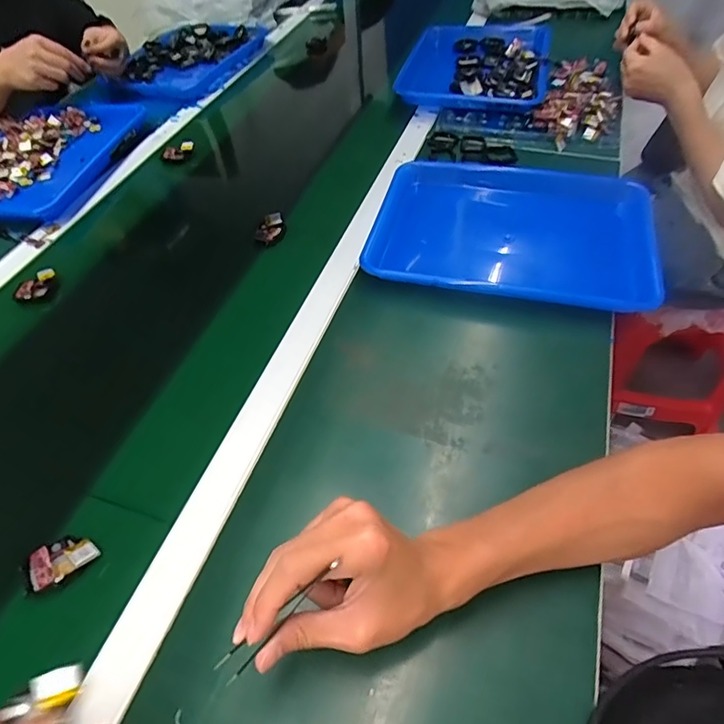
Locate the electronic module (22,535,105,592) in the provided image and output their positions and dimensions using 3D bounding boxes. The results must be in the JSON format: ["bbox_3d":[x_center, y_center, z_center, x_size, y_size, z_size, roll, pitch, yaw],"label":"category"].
[{"bbox_3d":[-0.248,0.162,0.409,0.054,0.010,0.037,-34,56,-21],"label":"electronic module"}]

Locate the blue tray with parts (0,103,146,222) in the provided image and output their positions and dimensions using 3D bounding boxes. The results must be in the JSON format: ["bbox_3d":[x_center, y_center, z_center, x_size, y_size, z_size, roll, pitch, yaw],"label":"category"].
[{"bbox_3d":[-0.529,-0.340,0.825,0.234,0.039,0.348,3,51,8],"label":"blue tray with parts"}]

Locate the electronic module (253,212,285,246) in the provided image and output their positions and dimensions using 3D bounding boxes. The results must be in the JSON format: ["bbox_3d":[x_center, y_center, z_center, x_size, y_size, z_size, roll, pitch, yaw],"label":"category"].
[{"bbox_3d":[-0.126,-0.180,0.680,0.041,0.023,0.046,-14,51,-6],"label":"electronic module"}]

